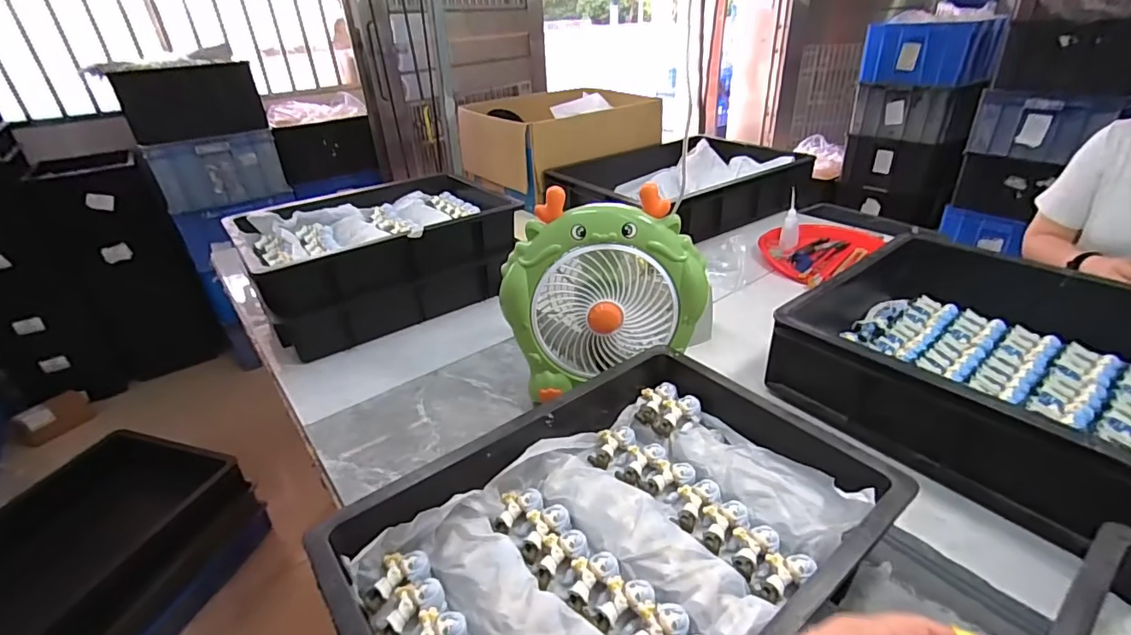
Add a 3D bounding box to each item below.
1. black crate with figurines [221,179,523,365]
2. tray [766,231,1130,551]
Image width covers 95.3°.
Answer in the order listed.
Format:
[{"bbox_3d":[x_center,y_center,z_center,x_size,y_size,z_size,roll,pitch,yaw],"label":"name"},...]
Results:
[{"bbox_3d":[-0.350,-0.125,1.010,0.463,0.169,0.351,-22,35,-29],"label":"black crate with figurines"},{"bbox_3d":[0.587,0.086,0.592,0.414,0.156,0.580,-21,34,-27],"label":"tray"}]

